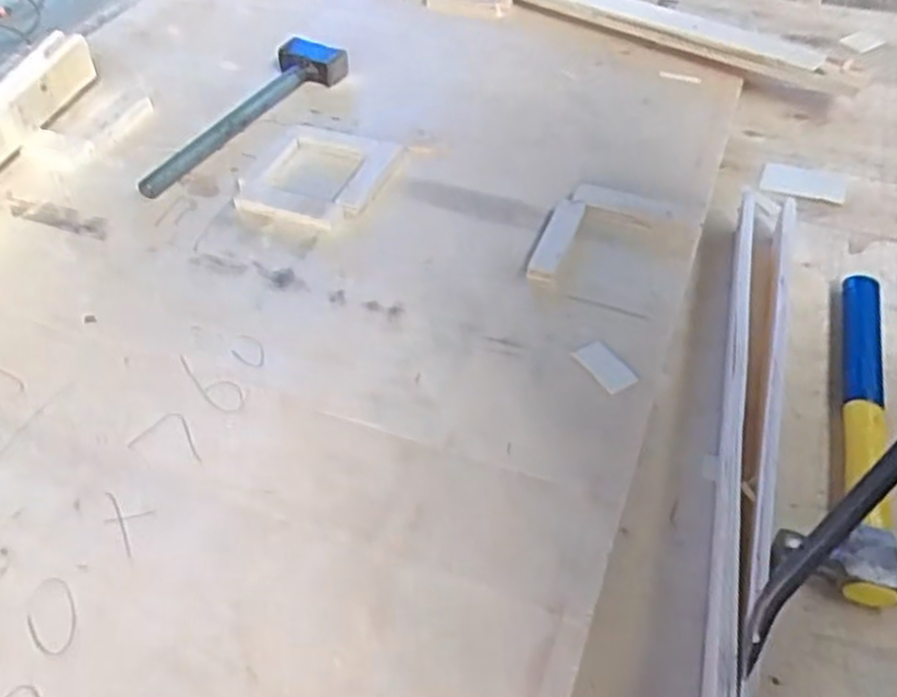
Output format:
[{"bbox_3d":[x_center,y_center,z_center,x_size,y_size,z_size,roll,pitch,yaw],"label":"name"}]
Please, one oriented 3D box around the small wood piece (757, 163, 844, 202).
[{"bbox_3d":[0.403,-0.189,0.873,0.089,0.004,0.054,13,51,10],"label":"small wood piece"}]

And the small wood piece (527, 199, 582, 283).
[{"bbox_3d":[0.101,-0.104,0.733,0.029,0.019,0.110,17,51,13],"label":"small wood piece"}]

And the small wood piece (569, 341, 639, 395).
[{"bbox_3d":[0.131,0.014,0.637,0.031,0.004,0.053,-24,54,-20],"label":"small wood piece"}]

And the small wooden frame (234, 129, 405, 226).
[{"bbox_3d":[-0.136,-0.182,0.804,0.143,0.012,0.153,14,51,11],"label":"small wooden frame"}]

